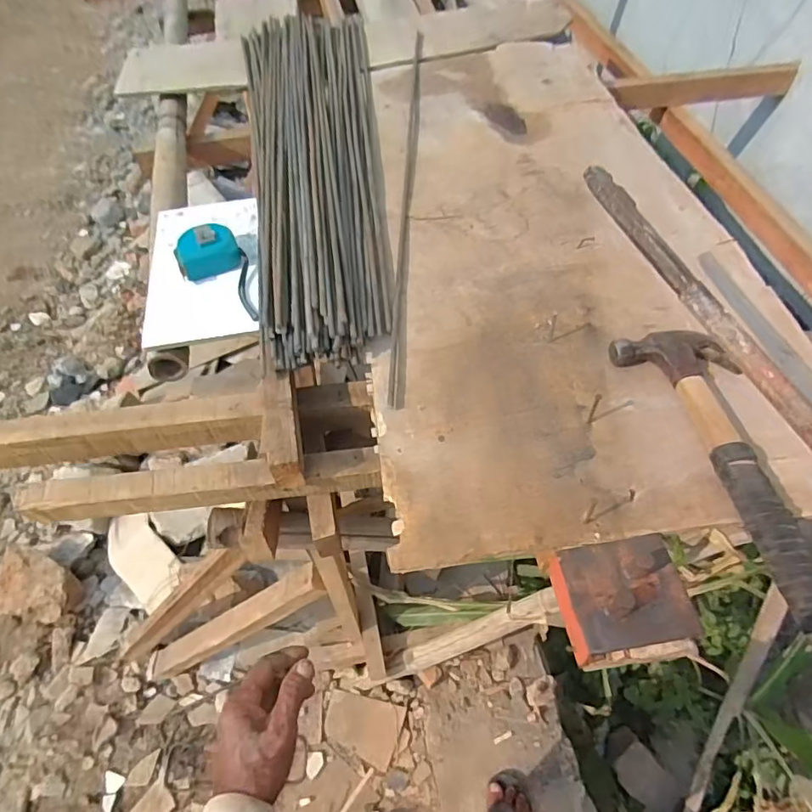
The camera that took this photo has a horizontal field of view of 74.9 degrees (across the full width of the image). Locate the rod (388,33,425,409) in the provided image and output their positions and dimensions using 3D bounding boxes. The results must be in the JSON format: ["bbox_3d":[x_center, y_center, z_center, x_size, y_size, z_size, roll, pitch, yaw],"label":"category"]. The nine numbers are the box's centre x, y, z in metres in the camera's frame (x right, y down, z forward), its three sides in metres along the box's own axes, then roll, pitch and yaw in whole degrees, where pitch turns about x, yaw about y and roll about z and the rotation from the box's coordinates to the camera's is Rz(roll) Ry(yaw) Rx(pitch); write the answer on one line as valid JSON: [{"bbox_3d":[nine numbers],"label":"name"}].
[{"bbox_3d":[0.006,-0.393,0.848,0.009,0.008,0.963,0,55,5],"label":"rod"}]

